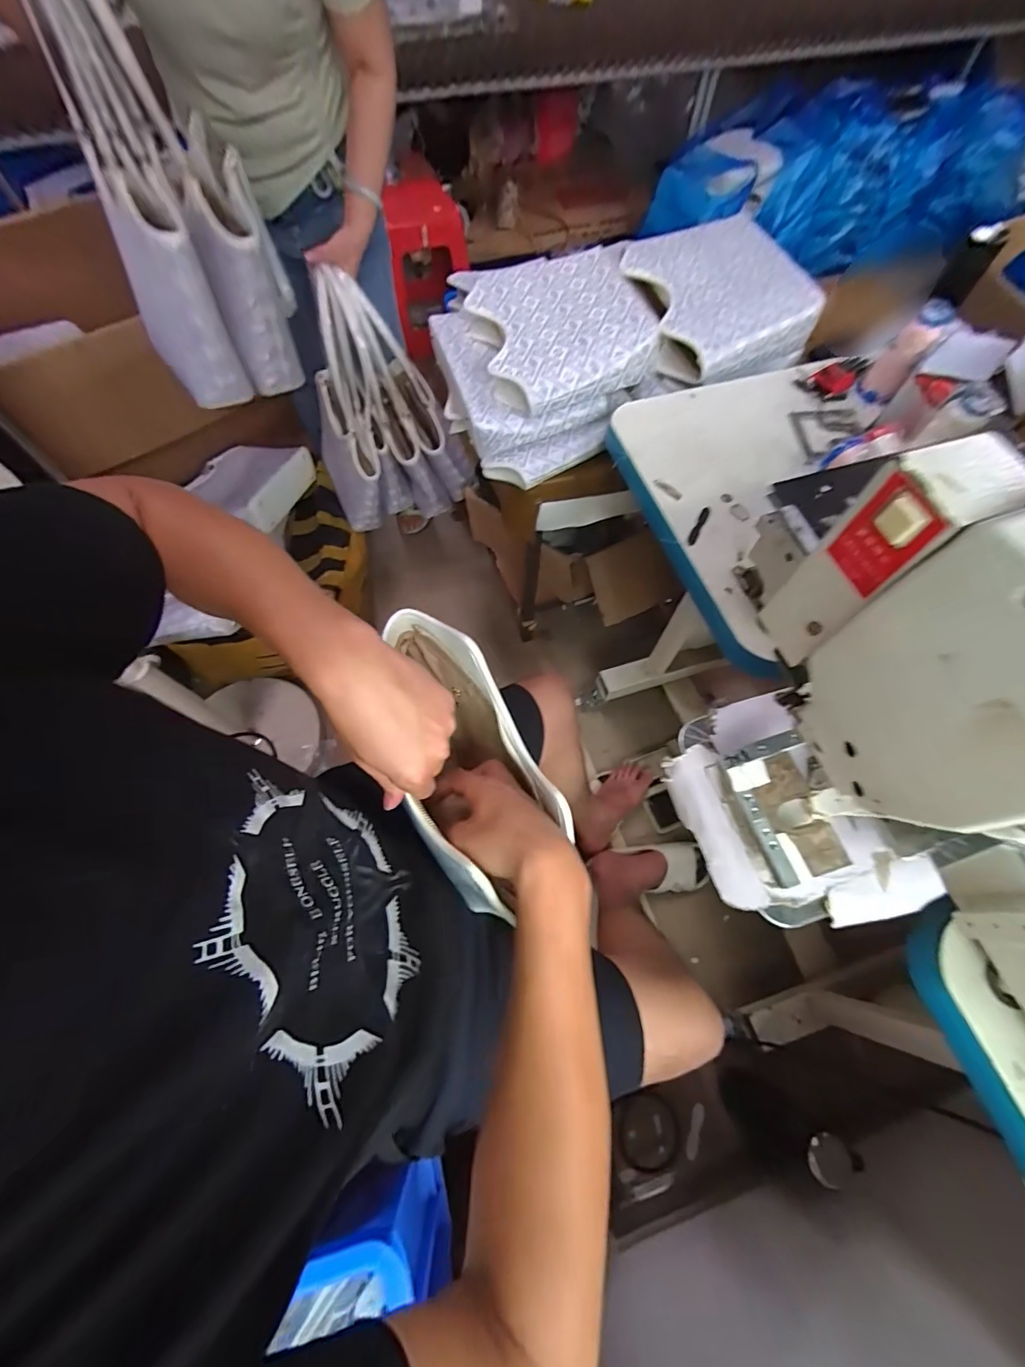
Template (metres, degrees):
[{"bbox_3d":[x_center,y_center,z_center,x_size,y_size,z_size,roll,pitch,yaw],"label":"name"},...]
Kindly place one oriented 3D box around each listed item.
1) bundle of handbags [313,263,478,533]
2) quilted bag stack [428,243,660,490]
[{"bbox_3d":[-0.298,-0.634,1.102,0.335,0.499,0.257,-21,67,-9],"label":"bundle of handbags"},{"bbox_3d":[0.052,-0.553,0.828,0.326,0.161,0.342,-23,68,-10],"label":"quilted bag stack"}]

